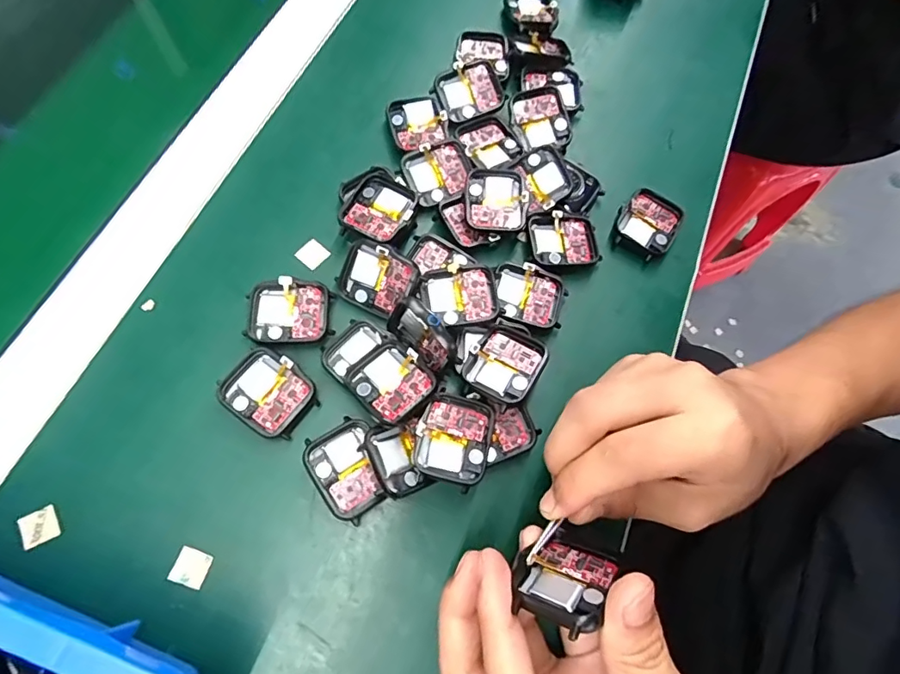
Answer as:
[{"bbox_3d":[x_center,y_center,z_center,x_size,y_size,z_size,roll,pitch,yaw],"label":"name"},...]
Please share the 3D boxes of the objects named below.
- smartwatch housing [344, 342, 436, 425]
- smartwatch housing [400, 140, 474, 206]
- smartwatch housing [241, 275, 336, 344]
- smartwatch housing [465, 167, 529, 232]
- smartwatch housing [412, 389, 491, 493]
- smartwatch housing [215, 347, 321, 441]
[{"bbox_3d":[-0.031,0.024,0.258,0.036,0.013,0.039,-41,78,-17],"label":"smartwatch housing"},{"bbox_3d":[-0.006,-0.106,0.309,0.043,0.009,0.034,-20,73,-11],"label":"smartwatch housing"},{"bbox_3d":[-0.090,-0.014,0.275,0.046,0.009,0.036,0,70,-5],"label":"smartwatch housing"},{"bbox_3d":[0.028,-0.084,0.303,0.037,0.012,0.041,1,70,-4],"label":"smartwatch housing"},{"bbox_3d":[0.003,0.051,0.251,0.038,0.006,0.043,27,68,1],"label":"smartwatch housing"},{"bbox_3d":[-0.095,0.029,0.259,0.045,0.008,0.038,35,71,8],"label":"smartwatch housing"}]

